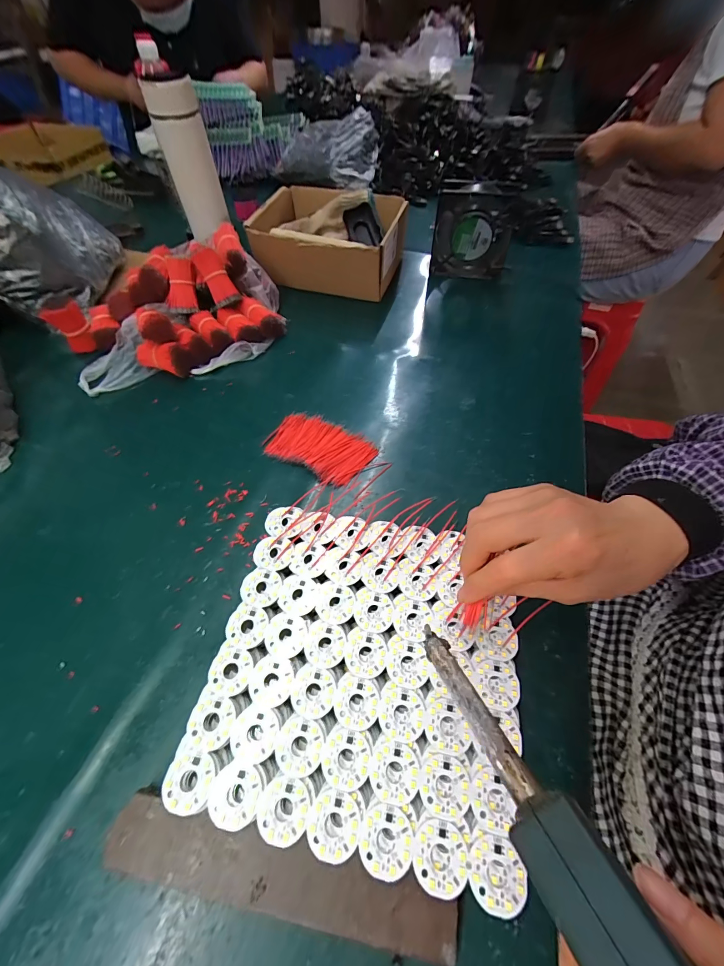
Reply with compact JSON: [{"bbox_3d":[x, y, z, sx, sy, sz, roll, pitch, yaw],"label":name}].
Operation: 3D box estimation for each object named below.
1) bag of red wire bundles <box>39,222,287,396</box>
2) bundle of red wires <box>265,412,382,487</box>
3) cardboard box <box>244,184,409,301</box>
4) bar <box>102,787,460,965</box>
[{"bbox_3d":[-0.256,-0.233,0.484,0.290,0.104,0.168,-25,59,-16],"label":"bag of red wire bundles"},{"bbox_3d":[-0.048,-0.042,0.394,0.115,0.010,0.070,27,60,17],"label":"bundle of red wires"},{"bbox_3d":[-0.051,-0.405,0.589,0.225,0.094,0.178,15,57,10],"label":"cardboard box"},{"bbox_3d":[-0.048,0.224,0.201,0.198,0.018,0.033,10,56,7],"label":"bar"}]

